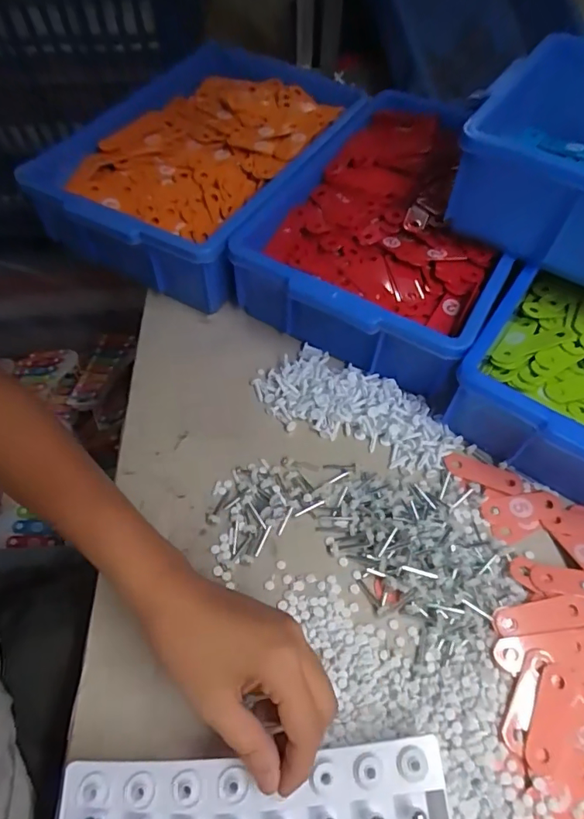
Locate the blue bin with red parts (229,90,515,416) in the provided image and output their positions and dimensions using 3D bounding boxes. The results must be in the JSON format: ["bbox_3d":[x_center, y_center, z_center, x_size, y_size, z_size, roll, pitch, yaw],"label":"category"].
[{"bbox_3d":[0.121,-0.202,0.541,0.241,0.092,0.362,25,62,15],"label":"blue bin with red parts"}]

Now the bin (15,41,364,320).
[{"bbox_3d":[-0.108,-0.288,0.574,0.247,0.099,0.339,24,62,14],"label":"bin"}]

